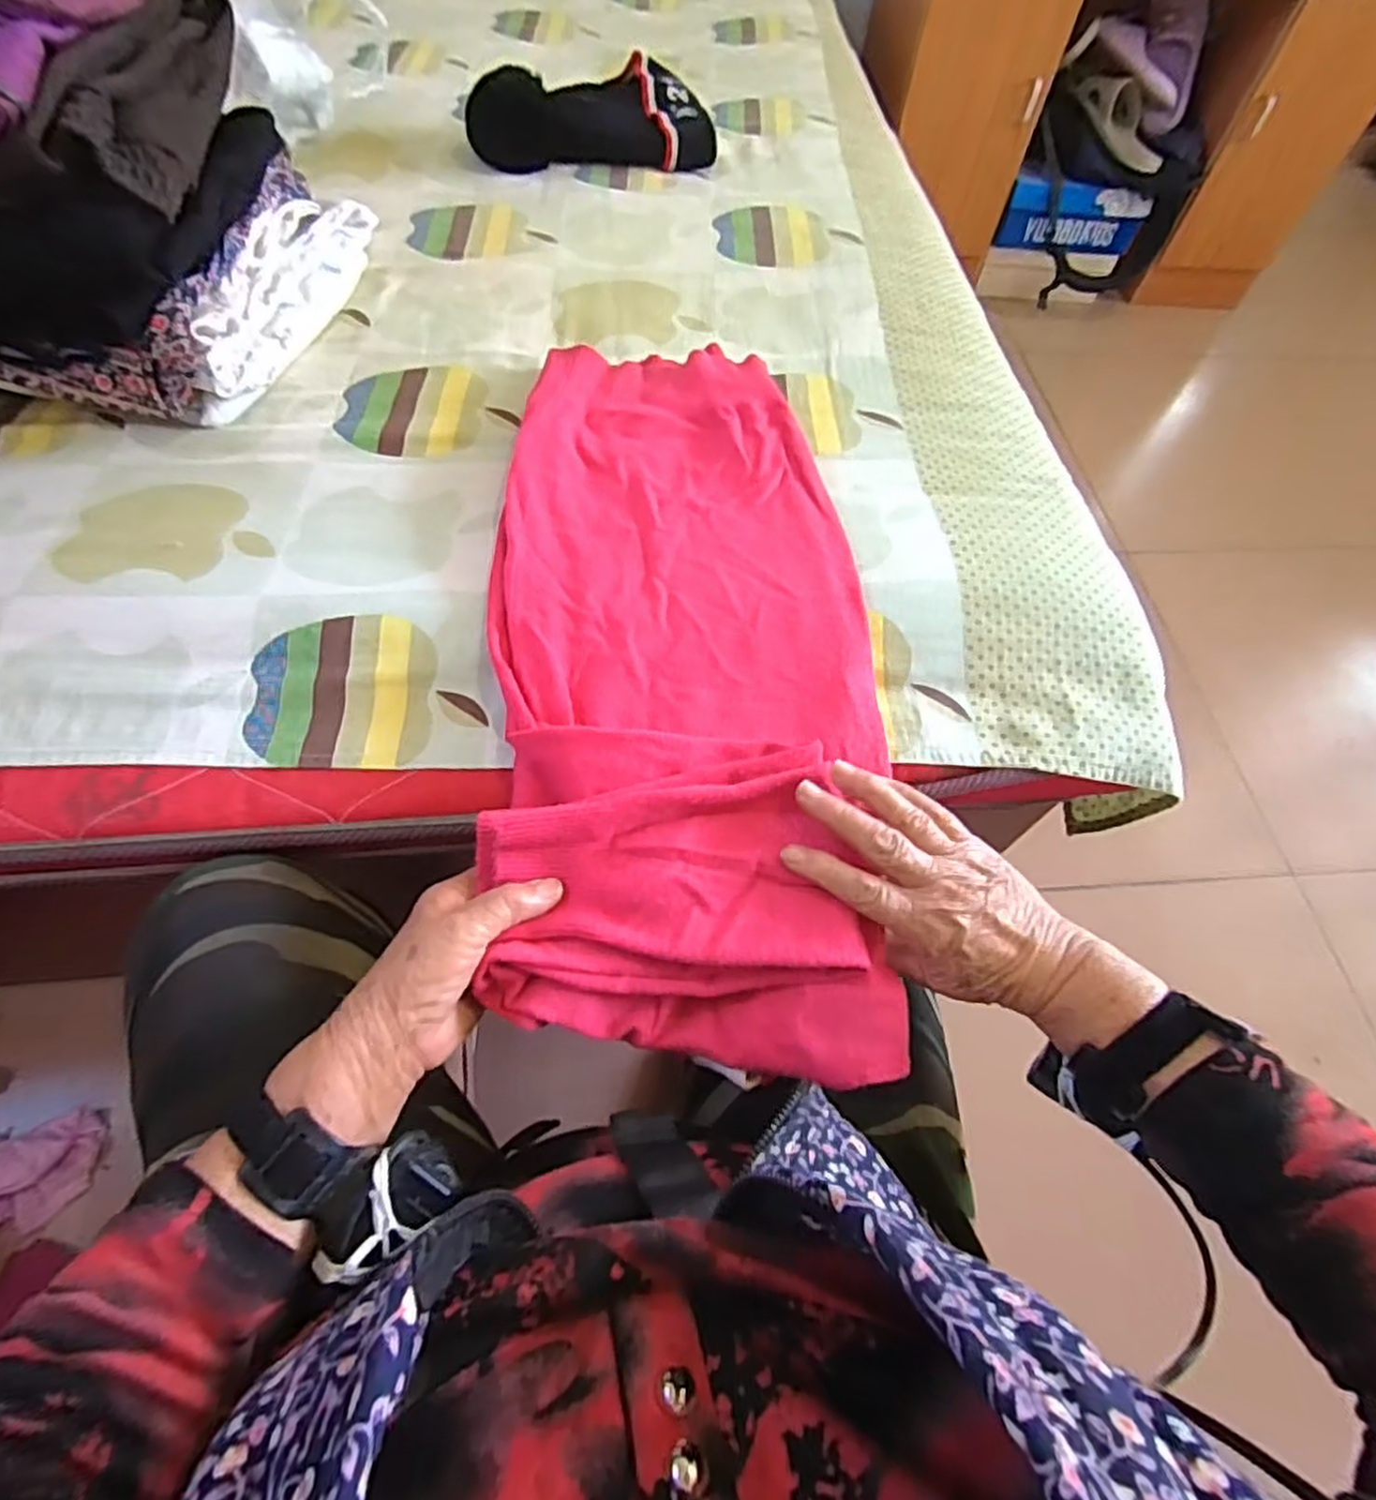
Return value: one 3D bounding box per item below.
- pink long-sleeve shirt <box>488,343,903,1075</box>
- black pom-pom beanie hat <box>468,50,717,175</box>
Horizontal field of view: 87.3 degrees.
[{"bbox_3d":[-0.004,-0.085,0.496,0.241,0.060,0.554,-2,63,-4],"label":"pink long-sleeve shirt"},{"bbox_3d":[-0.109,-0.753,0.847,0.277,0.070,0.153,-1,60,-4],"label":"black pom-pom beanie hat"}]

